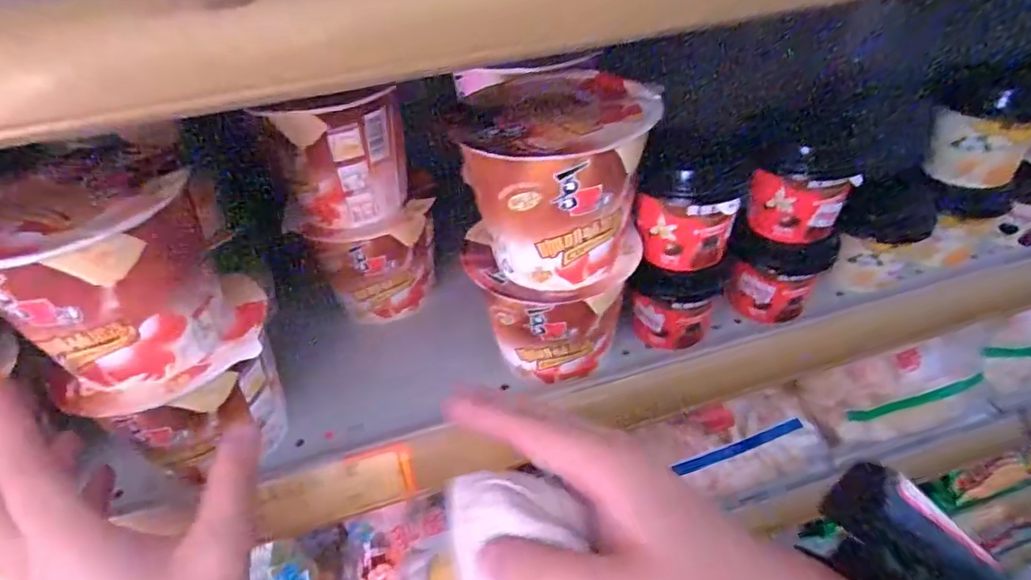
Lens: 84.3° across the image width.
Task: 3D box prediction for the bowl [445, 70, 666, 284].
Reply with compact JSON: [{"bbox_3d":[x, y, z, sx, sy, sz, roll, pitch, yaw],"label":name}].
[{"bbox_3d":[0.020,-0.066,0.309,0.097,0.090,0.103,-3,40,3],"label":"bowl"}]

